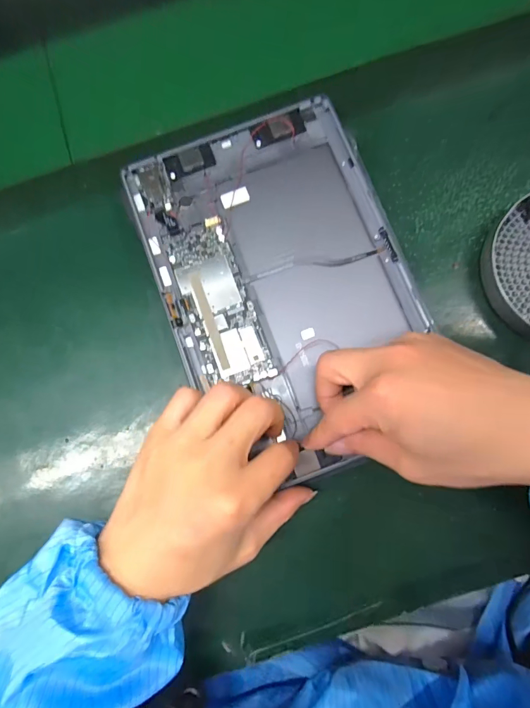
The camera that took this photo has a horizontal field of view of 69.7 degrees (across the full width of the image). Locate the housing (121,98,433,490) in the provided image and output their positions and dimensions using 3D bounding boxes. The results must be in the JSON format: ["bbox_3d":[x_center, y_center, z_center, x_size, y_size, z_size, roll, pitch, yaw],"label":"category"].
[{"bbox_3d":[0.013,-0.050,0.272,0.163,0.013,0.252,-20,81,0],"label":"housing"}]

